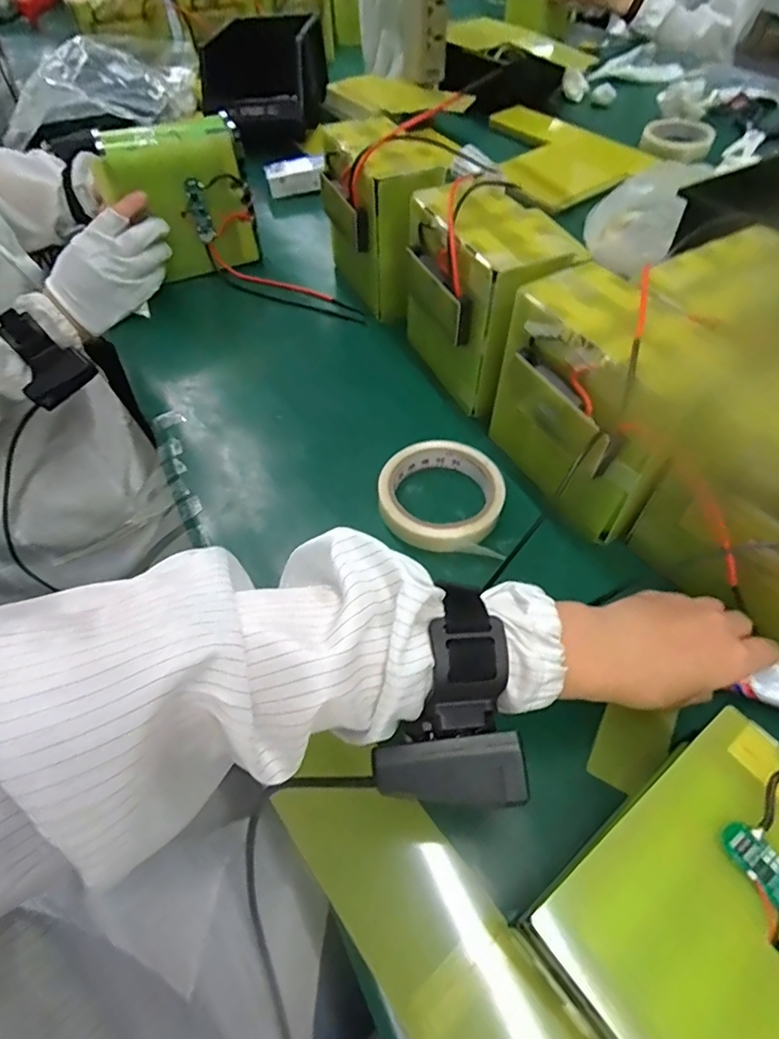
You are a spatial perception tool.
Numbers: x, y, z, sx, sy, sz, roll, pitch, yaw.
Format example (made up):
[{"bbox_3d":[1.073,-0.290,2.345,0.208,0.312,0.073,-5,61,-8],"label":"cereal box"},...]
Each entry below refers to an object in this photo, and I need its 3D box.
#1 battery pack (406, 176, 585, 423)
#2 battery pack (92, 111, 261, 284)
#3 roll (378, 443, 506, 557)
[{"bbox_3d":[0.079,-0.191,0.481,0.091,0.155,0.153,-15,55,-9],"label":"battery pack"},{"bbox_3d":[-0.228,-0.356,0.608,0.146,0.144,0.054,-19,56,-12],"label":"battery pack"},{"bbox_3d":[0.042,-0.020,0.436,0.096,0.022,0.106,3,54,4],"label":"roll"}]

